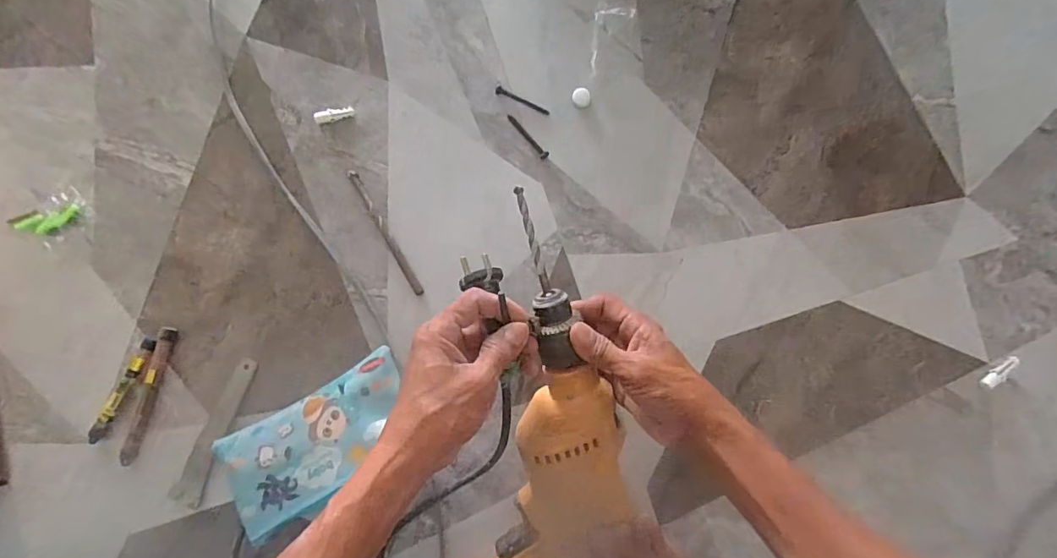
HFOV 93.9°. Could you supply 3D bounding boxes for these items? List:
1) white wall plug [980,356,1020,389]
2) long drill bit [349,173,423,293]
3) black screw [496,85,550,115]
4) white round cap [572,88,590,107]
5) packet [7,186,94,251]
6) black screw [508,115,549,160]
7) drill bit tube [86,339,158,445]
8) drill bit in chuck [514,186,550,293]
[{"bbox_3d":[0.437,0.086,0.456,0.042,0.010,0.012,-34,84,-1],"label":"white wall plug"},{"bbox_3d":[-0.144,-0.047,0.494,0.010,0.005,0.142,-30,84,-1],"label":"long drill bit"},{"bbox_3d":[-0.006,-0.181,0.501,0.059,0.004,0.008,26,86,5],"label":"black screw"},{"bbox_3d":[0.054,-0.184,0.501,0.018,0.009,0.018,0,84,2],"label":"white round cap"},{"bbox_3d":[-0.492,-0.063,0.510,0.078,0.012,0.059,-4,84,2],"label":"packet"},{"bbox_3d":[0.000,-0.145,0.500,0.008,0.004,0.058,-39,84,-2],"label":"black screw"},{"bbox_3d":[-0.401,0.111,0.486,0.015,0.009,0.113,28,86,5],"label":"drill bit tube"},{"bbox_3d":[0.003,-0.029,0.376,0.007,0.004,0.084,-16,107,1],"label":"drill bit in chuck"}]

